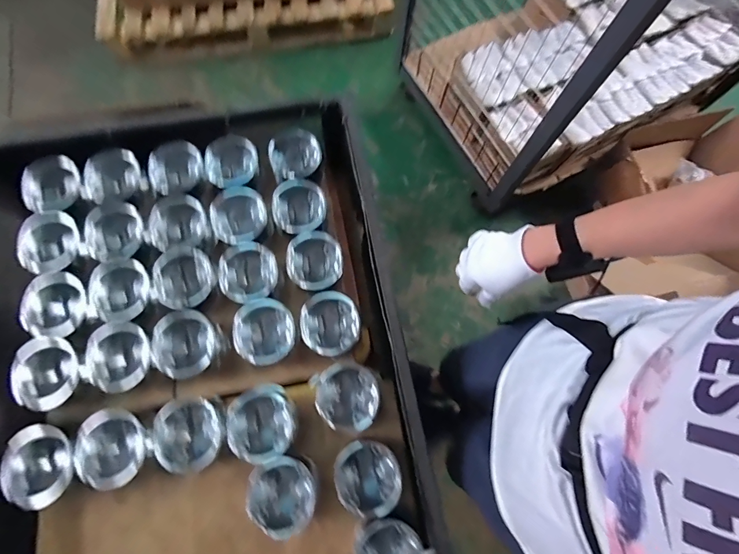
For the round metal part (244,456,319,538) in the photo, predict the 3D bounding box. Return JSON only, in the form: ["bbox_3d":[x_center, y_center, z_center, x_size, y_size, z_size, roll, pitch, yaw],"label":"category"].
[{"bbox_3d":[-0.149,0.376,0.653,0.109,0.088,0.115,-11,75,-5],"label":"round metal part"}]

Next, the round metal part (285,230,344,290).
[{"bbox_3d":[-0.110,-0.022,0.770,0.111,0.079,0.116,1,74,-1],"label":"round metal part"}]

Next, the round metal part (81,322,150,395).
[{"bbox_3d":[-0.471,0.149,0.694,0.117,0.072,0.127,0,74,-2],"label":"round metal part"}]

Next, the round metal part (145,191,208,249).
[{"bbox_3d":[-0.390,-0.102,0.768,0.119,0.050,0.119,0,74,-2],"label":"round metal part"}]

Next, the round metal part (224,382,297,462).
[{"bbox_3d":[-0.196,0.271,0.690,0.110,0.100,0.120,0,74,-2],"label":"round metal part"}]

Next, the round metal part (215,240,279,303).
[{"bbox_3d":[-0.243,-0.007,0.756,0.116,0.060,0.119,0,74,-2],"label":"round metal part"}]

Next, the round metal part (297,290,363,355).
[{"bbox_3d":[-0.076,0.097,0.731,0.116,0.066,0.116,34,76,8],"label":"round metal part"}]

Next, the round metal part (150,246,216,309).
[{"bbox_3d":[-0.370,0.002,0.741,0.124,0.058,0.116,0,74,-2],"label":"round metal part"}]

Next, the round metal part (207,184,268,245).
[{"bbox_3d":[-0.274,-0.127,0.777,0.116,0.046,0.117,0,74,-2],"label":"round metal part"}]

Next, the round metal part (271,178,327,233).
[{"bbox_3d":[-0.149,-0.142,0.792,0.110,0.063,0.114,0,74,-2],"label":"round metal part"}]

